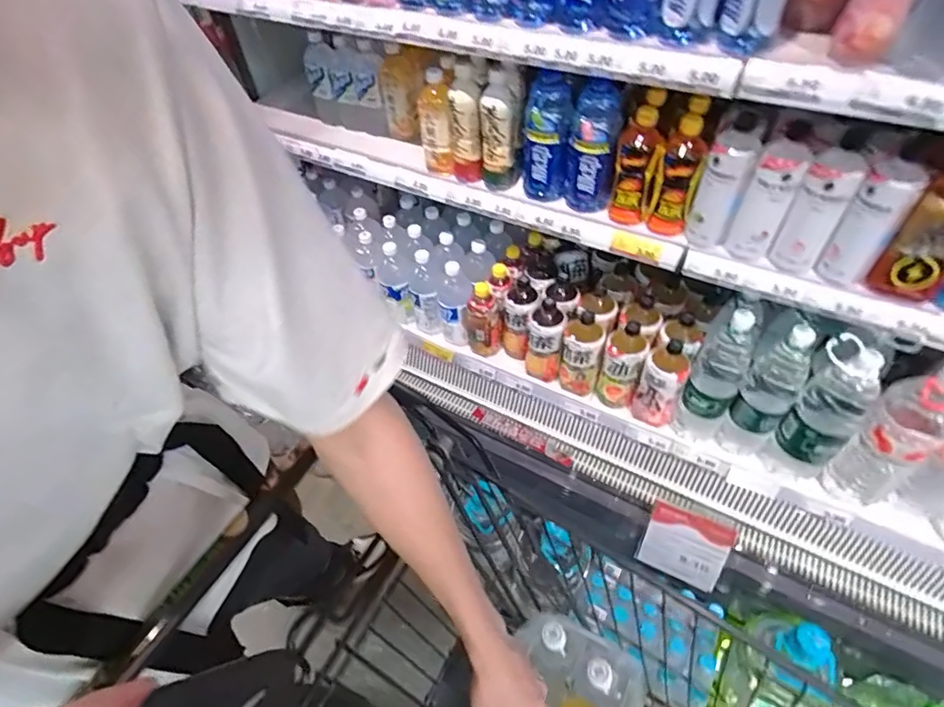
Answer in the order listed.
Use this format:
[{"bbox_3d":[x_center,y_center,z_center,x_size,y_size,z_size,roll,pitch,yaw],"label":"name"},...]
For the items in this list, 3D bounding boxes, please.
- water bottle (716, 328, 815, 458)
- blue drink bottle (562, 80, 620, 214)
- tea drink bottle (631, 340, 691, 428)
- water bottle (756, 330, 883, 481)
[{"bbox_3d":[0.540,0.074,0.931,0.084,0.315,0.088,31,58,26],"label":"water bottle"},{"bbox_3d":[0.206,-0.355,0.882,0.078,0.202,0.082,5,50,8],"label":"blue drink bottle"},{"bbox_3d":[0.380,0.052,1.012,0.079,0.199,0.077,20,54,20],"label":"tea drink bottle"},{"bbox_3d":[0.610,0.118,0.898,0.101,0.324,0.097,33,59,28],"label":"water bottle"}]

